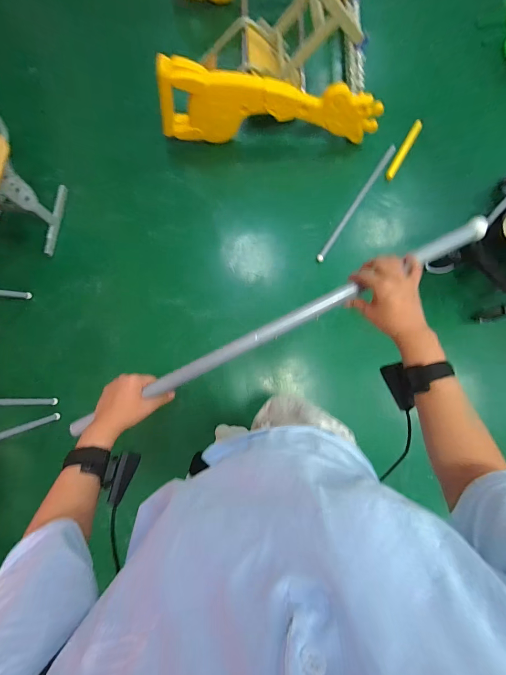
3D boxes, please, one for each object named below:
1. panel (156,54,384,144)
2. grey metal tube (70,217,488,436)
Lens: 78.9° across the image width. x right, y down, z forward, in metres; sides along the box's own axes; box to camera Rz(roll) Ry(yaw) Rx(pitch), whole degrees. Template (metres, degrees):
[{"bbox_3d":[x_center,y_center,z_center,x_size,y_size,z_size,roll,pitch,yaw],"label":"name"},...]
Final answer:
[{"bbox_3d":[0.103,-1.095,1.461,1.067,0.336,0.122,-4,82,-3],"label":"panel"},{"bbox_3d":[0.033,-0.014,0.495,0.720,0.022,0.029,-26,82,1],"label":"grey metal tube"}]

